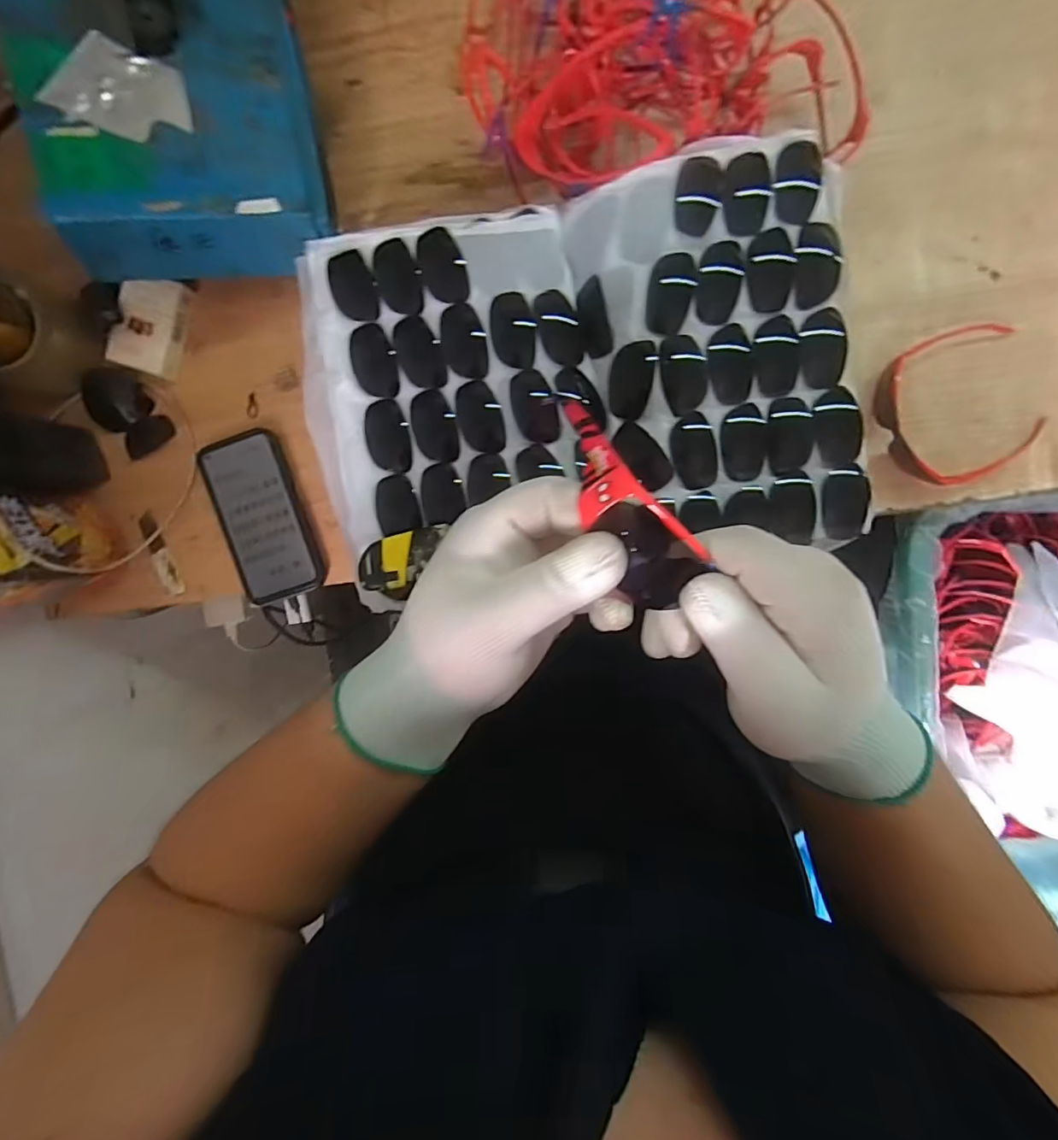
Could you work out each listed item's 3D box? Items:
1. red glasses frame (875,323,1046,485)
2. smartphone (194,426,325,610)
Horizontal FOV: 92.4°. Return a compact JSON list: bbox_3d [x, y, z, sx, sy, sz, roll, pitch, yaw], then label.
[{"bbox_3d":[0.389,-0.148,0.452,0.133,0.025,0.131,-22,91,4],"label":"red glasses frame"},{"bbox_3d":[-0.264,-0.052,0.502,0.083,0.015,0.164,-17,92,4],"label":"smartphone"}]

